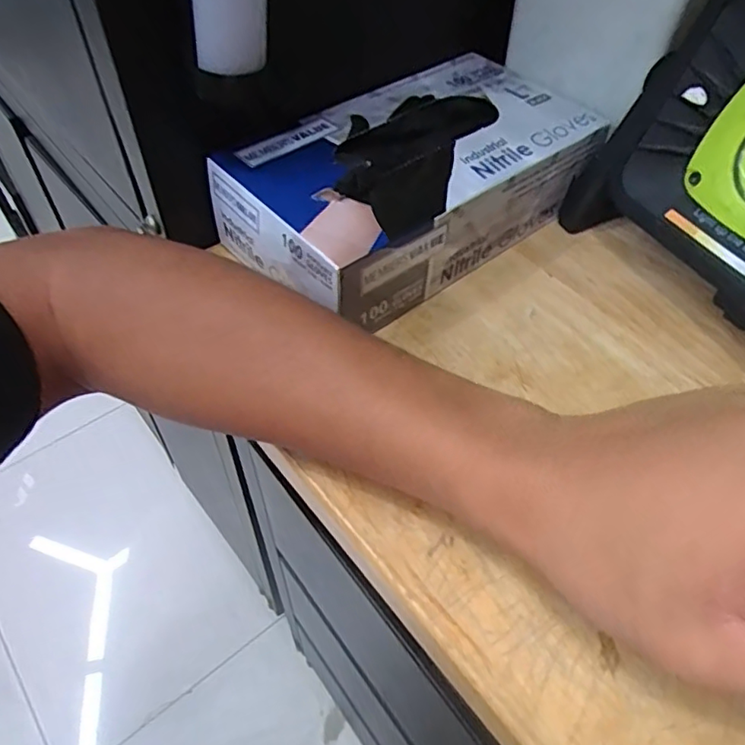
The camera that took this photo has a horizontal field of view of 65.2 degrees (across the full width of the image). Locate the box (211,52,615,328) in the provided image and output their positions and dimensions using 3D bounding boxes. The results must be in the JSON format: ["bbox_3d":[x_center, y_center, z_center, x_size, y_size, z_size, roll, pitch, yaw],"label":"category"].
[{"bbox_3d":[0.023,-0.115,0.364,0.212,0.070,0.119,-34,59,-24],"label":"box"}]

